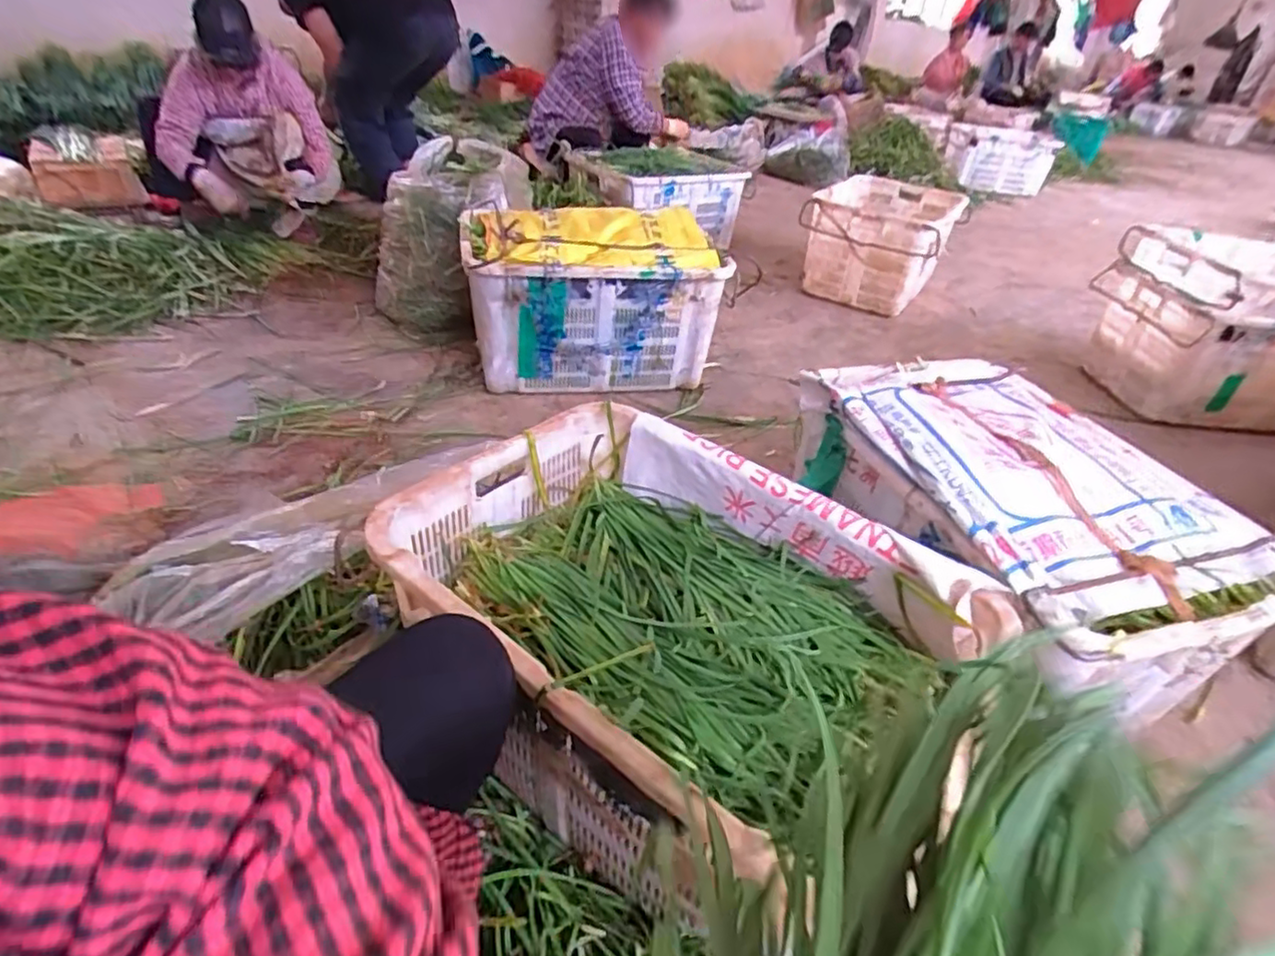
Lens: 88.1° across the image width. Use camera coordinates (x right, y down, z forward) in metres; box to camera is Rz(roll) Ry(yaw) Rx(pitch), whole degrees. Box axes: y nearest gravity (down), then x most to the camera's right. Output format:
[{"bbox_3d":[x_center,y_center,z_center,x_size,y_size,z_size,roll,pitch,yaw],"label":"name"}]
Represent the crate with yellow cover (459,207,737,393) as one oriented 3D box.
[{"bbox_3d":[-0.119,-0.455,1.744,0.647,0.379,0.351,-4,38,-16],"label":"crate with yellow cover"}]

